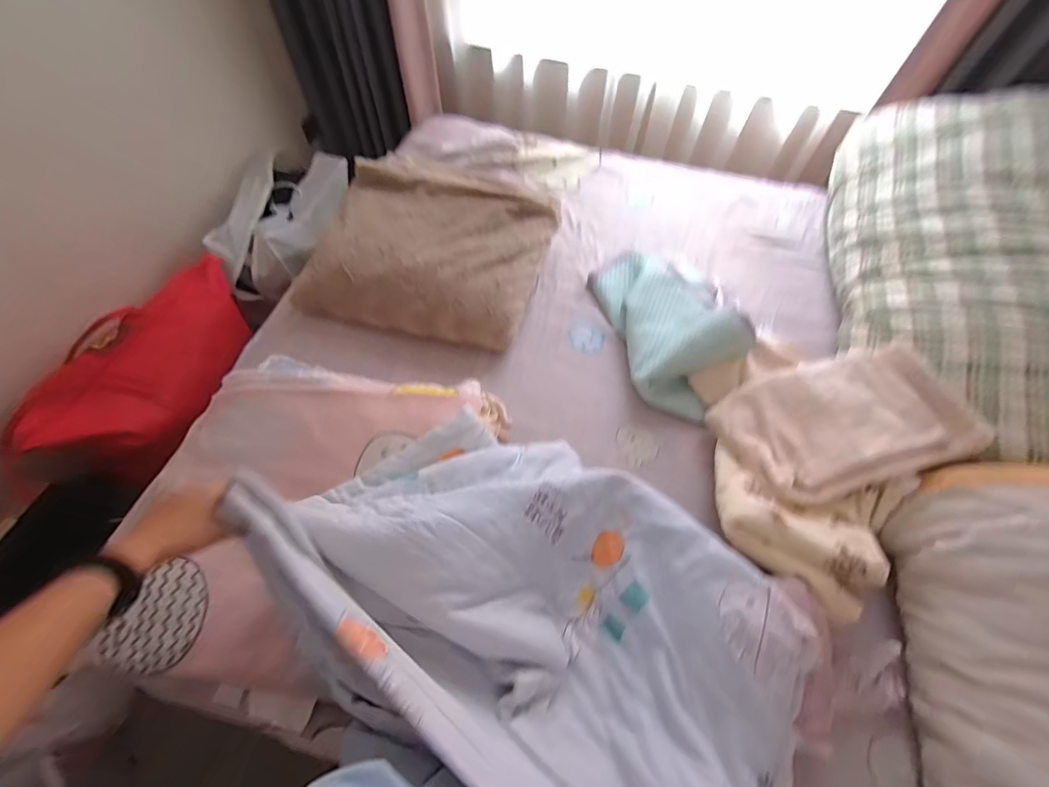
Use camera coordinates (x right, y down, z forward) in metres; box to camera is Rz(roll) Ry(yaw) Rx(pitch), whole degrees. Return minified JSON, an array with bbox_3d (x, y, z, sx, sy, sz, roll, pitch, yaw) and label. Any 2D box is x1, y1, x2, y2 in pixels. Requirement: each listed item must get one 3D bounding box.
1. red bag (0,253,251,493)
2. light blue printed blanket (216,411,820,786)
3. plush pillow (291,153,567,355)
[{"bbox_3d":[-0.995,-0.067,1.214,0.263,0.232,0.706,19,62,10],"label":"red bag"},{"bbox_3d":[0.055,0.287,0.631,0.713,0.316,0.485,36,67,18],"label":"light blue printed blanket"},{"bbox_3d":[-0.241,-0.394,1.179,0.581,0.126,0.520,15,62,8],"label":"plush pillow"}]

